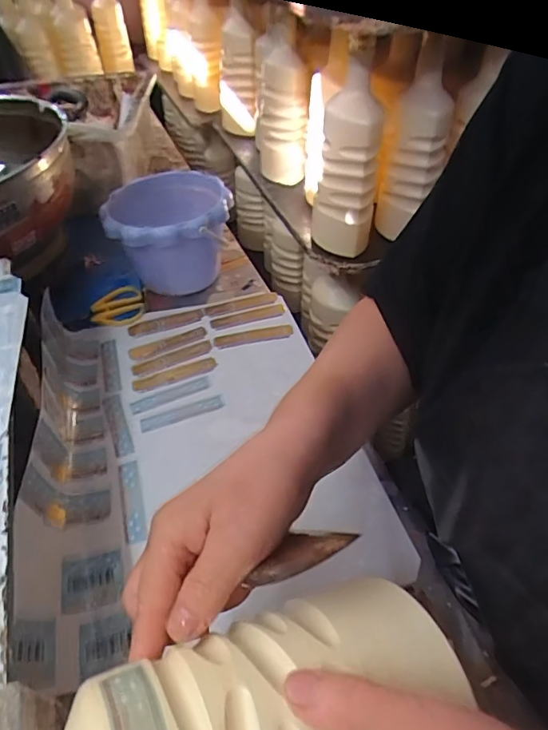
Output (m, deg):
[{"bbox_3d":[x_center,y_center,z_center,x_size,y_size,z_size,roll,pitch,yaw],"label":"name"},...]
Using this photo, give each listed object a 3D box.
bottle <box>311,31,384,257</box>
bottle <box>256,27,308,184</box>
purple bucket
[{"bbox_3d":[0.087,-0.248,0.624,0.082,0.219,0.065,3,47,9],"label":"bottle"},{"bbox_3d":[0.016,-0.404,0.817,0.086,0.208,0.080,-1,43,1],"label":"bottle"},{"bbox_3d":[-0.131,-0.168,0.672,0.153,0.122,0.158,-3,47,3],"label":"purple bucket"}]

